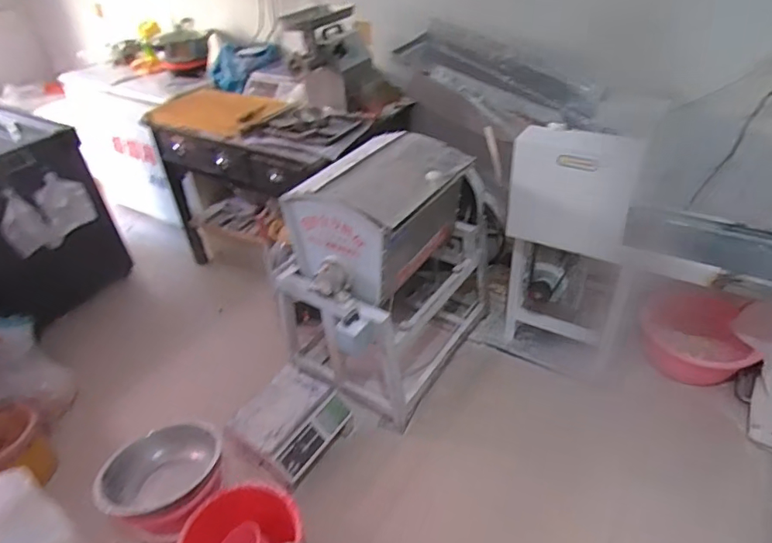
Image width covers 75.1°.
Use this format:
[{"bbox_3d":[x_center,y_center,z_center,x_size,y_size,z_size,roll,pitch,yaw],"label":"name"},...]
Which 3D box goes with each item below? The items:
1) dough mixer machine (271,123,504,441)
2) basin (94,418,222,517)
[{"bbox_3d":[0.005,-0.038,1.880,0.524,0.837,0.833,15,40,31],"label":"dough mixer machine"},{"bbox_3d":[-0.630,0.558,1.409,0.322,0.112,0.259,-31,39,-29],"label":"basin"}]

